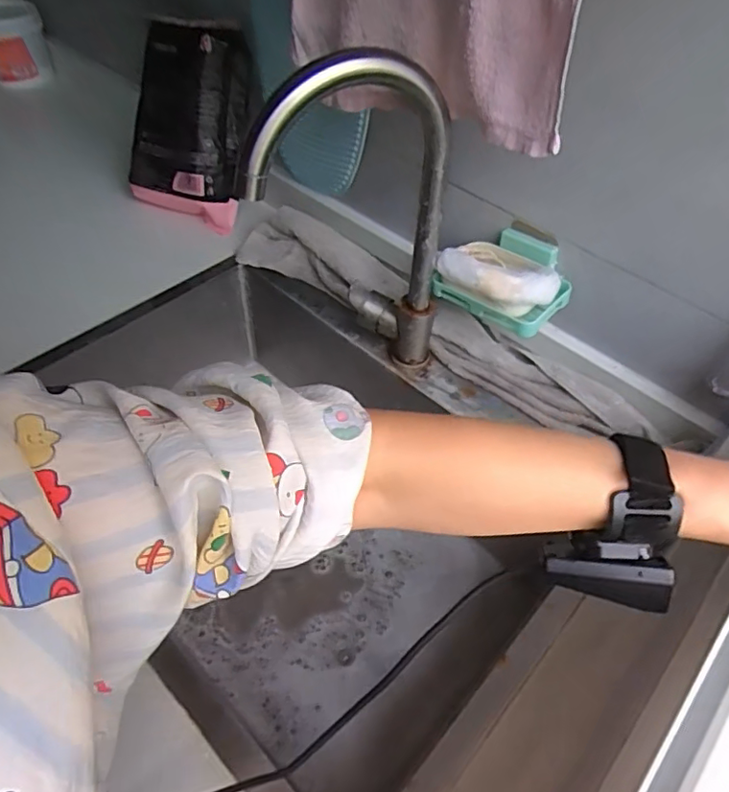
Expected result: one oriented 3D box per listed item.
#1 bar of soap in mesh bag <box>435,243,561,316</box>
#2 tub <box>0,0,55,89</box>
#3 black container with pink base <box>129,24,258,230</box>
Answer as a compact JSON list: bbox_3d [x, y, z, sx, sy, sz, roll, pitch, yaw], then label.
[{"bbox_3d":[0.140,-0.126,0.576,0.118,0.031,0.081,33,56,22],"label":"bar of soap in mesh bag"},{"bbox_3d":[-0.664,-0.659,1.057,0.129,0.124,0.113,-22,55,-20],"label":"tub"},{"bbox_3d":[-0.250,-0.378,0.791,0.177,0.253,0.068,21,21,19],"label":"black container with pink base"}]

